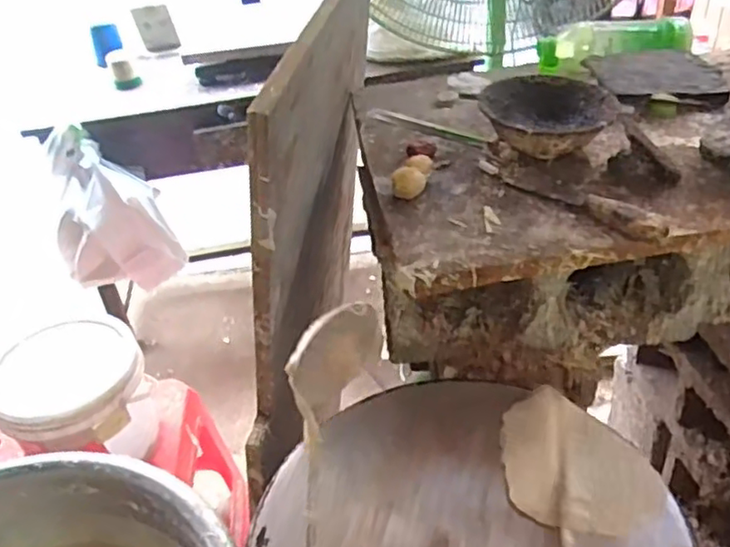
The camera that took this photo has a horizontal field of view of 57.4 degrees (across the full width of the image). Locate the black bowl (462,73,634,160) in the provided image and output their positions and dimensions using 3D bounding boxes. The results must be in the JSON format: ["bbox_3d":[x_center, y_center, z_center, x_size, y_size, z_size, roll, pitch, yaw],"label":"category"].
[{"bbox_3d":[0.203,-0.174,0.747,0.140,0.050,0.134,-4,40,4],"label":"black bowl"}]

